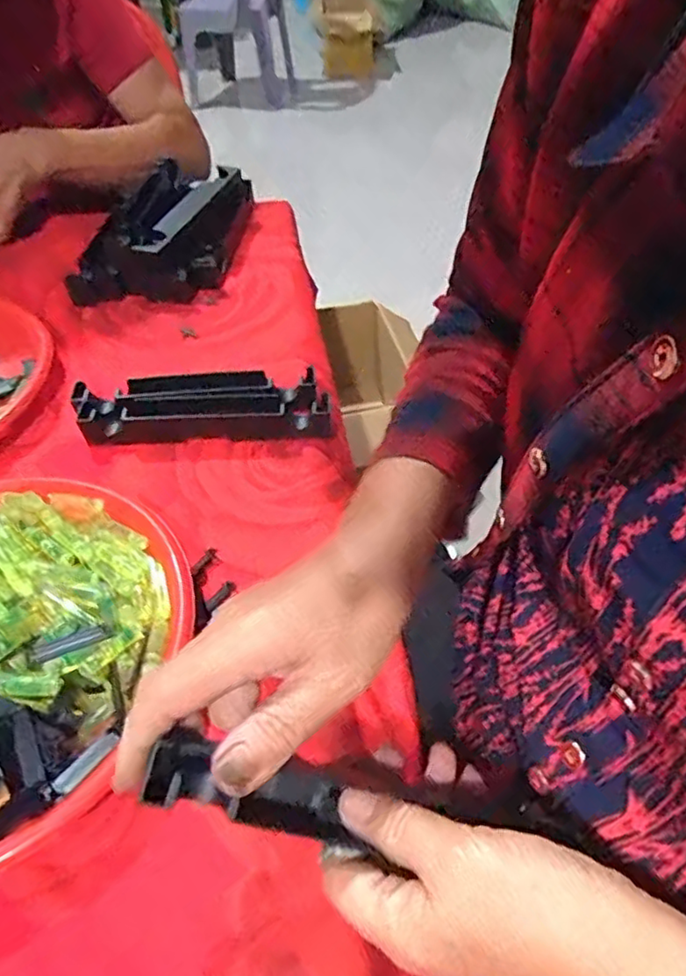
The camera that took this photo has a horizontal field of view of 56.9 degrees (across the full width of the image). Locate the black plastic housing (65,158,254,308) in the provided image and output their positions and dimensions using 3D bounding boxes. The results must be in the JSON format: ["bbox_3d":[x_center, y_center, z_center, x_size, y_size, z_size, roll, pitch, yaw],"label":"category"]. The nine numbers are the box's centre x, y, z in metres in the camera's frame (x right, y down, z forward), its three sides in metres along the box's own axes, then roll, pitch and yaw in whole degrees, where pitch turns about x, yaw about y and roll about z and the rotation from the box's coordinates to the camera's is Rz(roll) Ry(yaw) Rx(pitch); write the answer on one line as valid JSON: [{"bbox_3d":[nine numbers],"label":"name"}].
[{"bbox_3d":[-0.178,-0.267,0.659,0.121,0.046,0.246,8,48,9],"label":"black plastic housing"}]

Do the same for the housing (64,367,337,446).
[{"bbox_3d":[-0.110,-0.061,0.498,0.195,0.031,0.062,-4,48,-2],"label":"housing"}]

